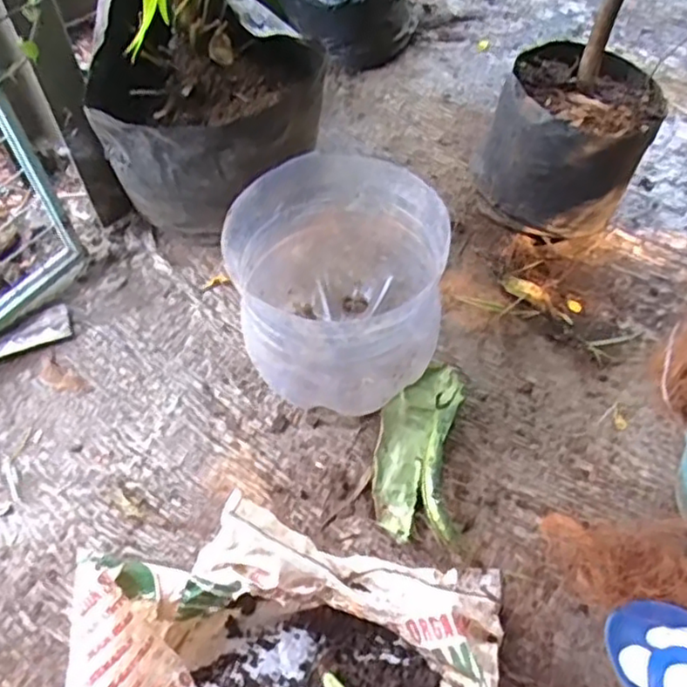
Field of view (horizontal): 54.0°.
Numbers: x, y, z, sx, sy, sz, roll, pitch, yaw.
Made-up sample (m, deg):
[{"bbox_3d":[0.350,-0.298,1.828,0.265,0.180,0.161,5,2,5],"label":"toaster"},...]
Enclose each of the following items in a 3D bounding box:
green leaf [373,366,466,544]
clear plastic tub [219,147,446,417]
[{"bbox_3d":[0.094,0.119,0.839,0.101,0.037,0.240,6,56,5],"label":"green leaf"},{"bbox_3d":[-0.008,-0.074,0.848,0.246,0.240,0.286,4,56,3],"label":"clear plastic tub"}]

